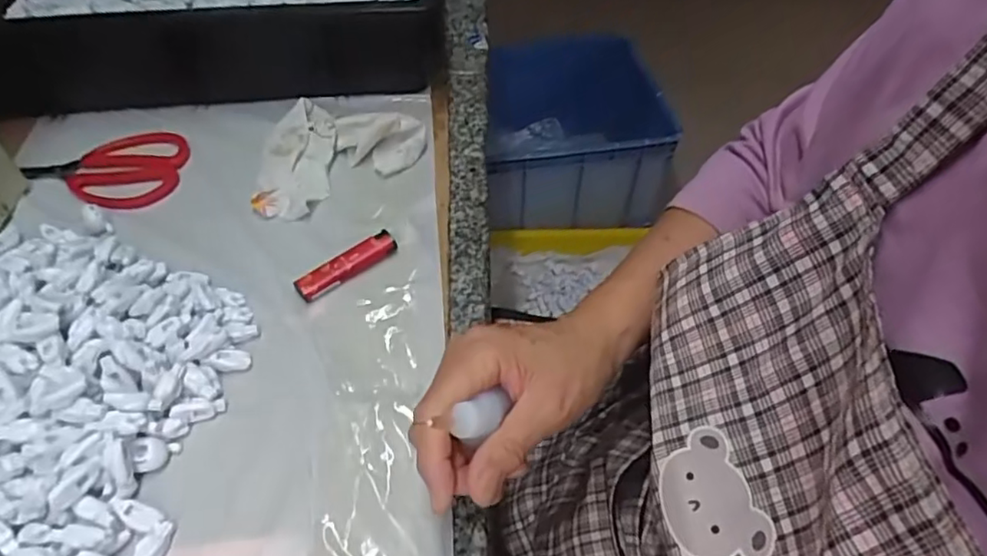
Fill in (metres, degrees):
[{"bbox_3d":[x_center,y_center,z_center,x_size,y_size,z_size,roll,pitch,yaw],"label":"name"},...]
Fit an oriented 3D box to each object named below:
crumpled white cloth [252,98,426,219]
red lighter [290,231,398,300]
[{"bbox_3d":[-0.133,-0.095,0.480,0.116,0.025,0.122,16,52,13],"label":"crumpled white cloth"},{"bbox_3d":[-0.102,-0.009,0.422,0.075,0.011,0.019,-34,58,-25],"label":"red lighter"}]

